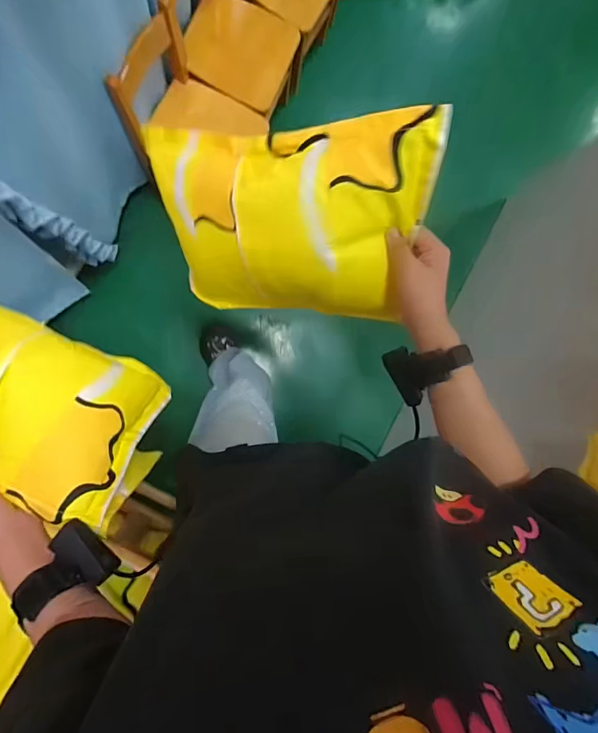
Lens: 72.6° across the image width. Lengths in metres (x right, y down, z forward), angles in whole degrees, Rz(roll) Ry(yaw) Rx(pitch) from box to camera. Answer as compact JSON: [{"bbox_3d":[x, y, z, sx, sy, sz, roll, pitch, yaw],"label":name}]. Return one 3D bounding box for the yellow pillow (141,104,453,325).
[{"bbox_3d":[-0.025,-0.161,0.510,0.359,0.067,0.244,13,128,25],"label":"yellow pillow"}]

